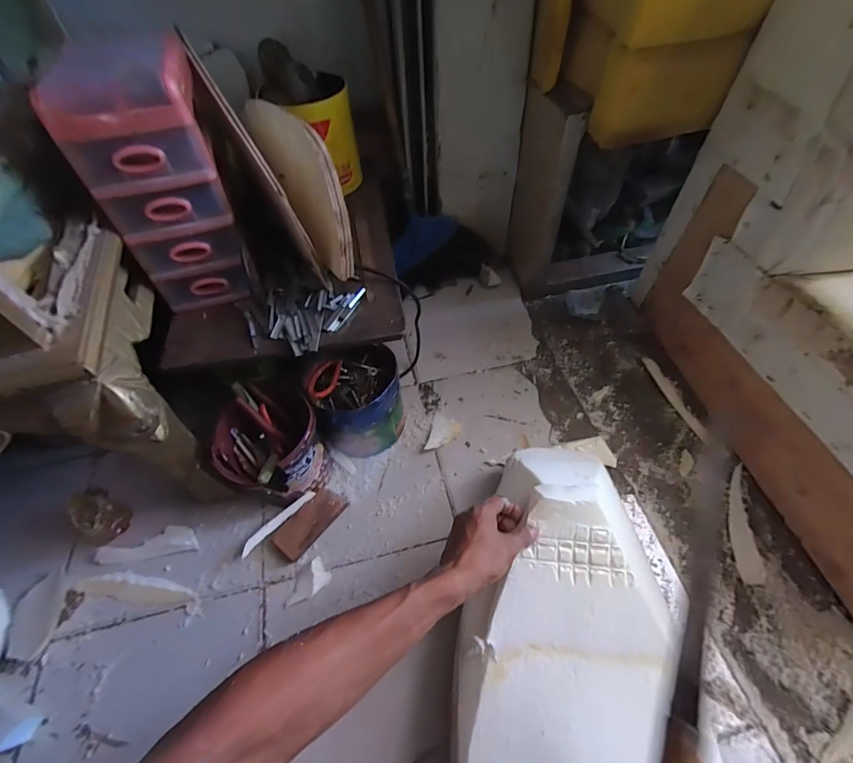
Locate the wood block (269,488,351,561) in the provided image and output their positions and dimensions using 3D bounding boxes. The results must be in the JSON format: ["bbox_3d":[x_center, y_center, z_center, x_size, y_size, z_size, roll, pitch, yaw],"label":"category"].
[{"bbox_3d":[-0.180,0.217,0.622,0.051,0.010,0.113,41,63,7],"label":"wood block"}]

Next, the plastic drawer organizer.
[{"bbox_3d":[-0.326,-0.247,0.510,0.140,0.258,0.178,-19,56,-10],"label":"plastic drawer organizer"}]

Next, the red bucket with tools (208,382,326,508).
[{"bbox_3d":[-0.234,0.109,0.621,0.131,0.165,0.129,-1,55,2],"label":"red bucket with tools"}]

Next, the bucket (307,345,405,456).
[{"bbox_3d":[-0.113,0.033,0.678,0.143,0.134,0.147,-1,55,2],"label":"bucket"}]

